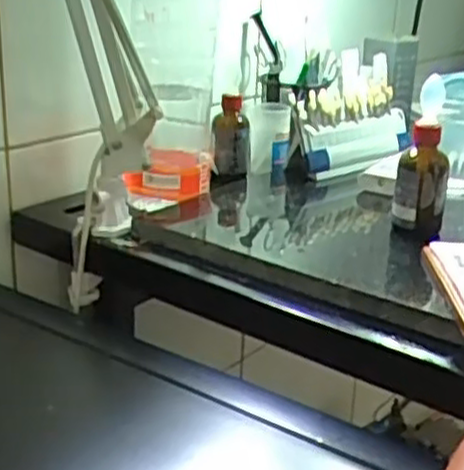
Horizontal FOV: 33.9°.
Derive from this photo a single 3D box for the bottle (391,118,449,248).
[{"bbox_3d":[0.163,-0.045,0.653,0.043,0.101,0.048,8,21,14],"label":"bottle"}]

